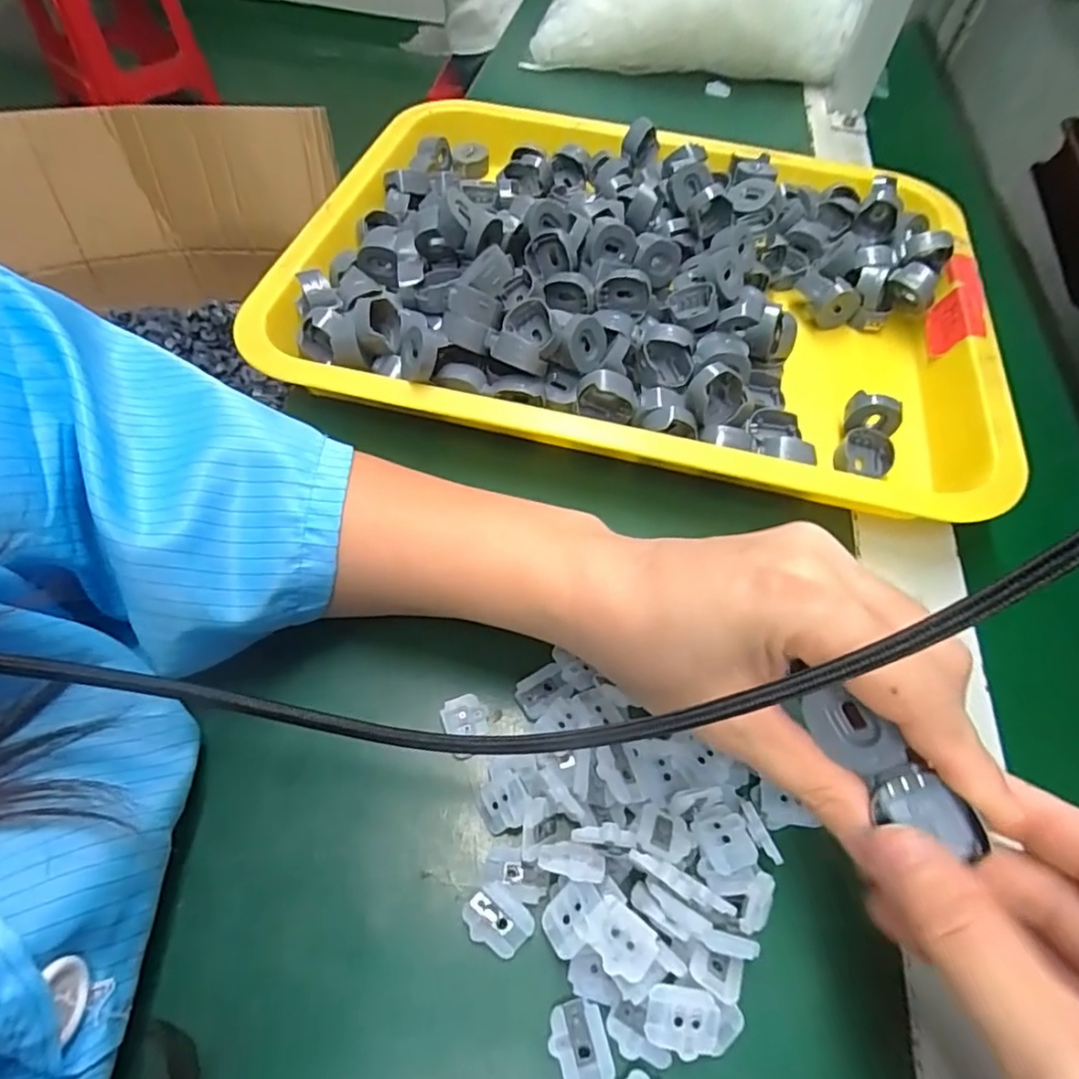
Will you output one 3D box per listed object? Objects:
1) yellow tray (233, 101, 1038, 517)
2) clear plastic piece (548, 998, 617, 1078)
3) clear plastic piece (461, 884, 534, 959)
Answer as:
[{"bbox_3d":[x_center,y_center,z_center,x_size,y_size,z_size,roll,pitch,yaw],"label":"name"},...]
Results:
[{"bbox_3d":[0.060,-0.158,0.360,0.387,0.062,0.304,12,57,4],"label":"yellow tray"},{"bbox_3d":[0.012,0.151,0.180,0.017,0.004,0.022,-12,59,-11],"label":"clear plastic piece"},{"bbox_3d":[-0.014,0.123,0.197,0.021,0.005,0.016,33,61,17],"label":"clear plastic piece"}]

